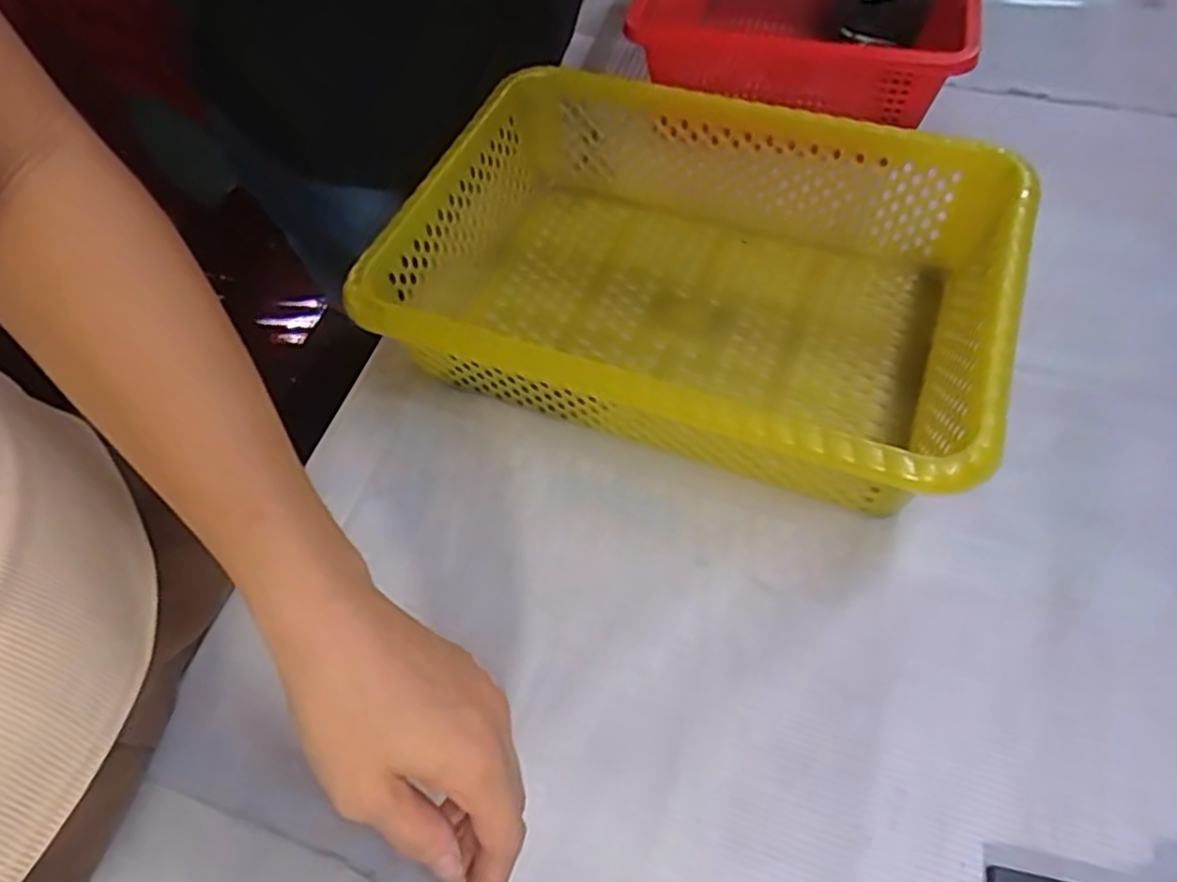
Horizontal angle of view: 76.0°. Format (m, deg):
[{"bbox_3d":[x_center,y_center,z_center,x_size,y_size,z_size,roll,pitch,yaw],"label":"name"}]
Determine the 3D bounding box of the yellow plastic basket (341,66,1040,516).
[{"bbox_3d":[0.061,-0.098,0.464,0.341,0.090,0.244,18,60,15],"label":"yellow plastic basket"}]

